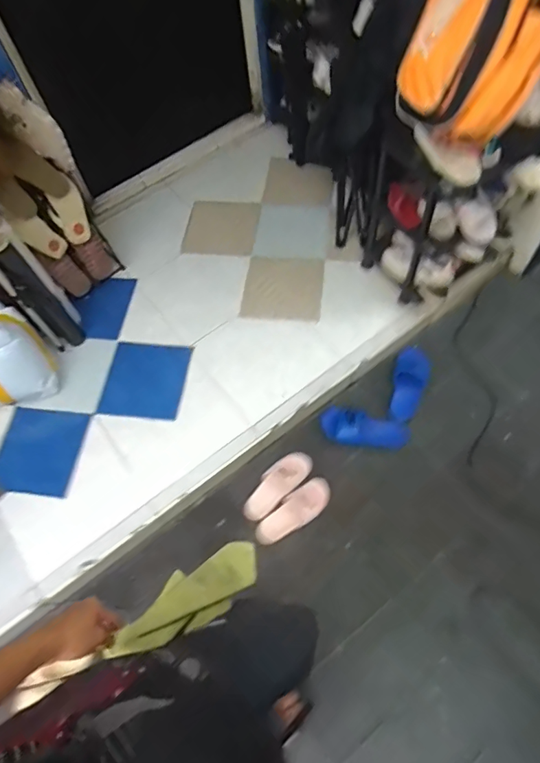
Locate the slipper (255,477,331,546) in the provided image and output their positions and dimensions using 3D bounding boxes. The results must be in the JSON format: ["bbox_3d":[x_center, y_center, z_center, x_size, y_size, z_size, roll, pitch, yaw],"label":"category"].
[{"bbox_3d":[0.076,0.414,1.478,0.269,0.087,0.099,-31,65,-11],"label":"slipper"}]

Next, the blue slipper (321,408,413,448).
[{"bbox_3d":[0.325,0.169,1.613,0.300,0.080,0.104,3,64,7],"label":"blue slipper"}]

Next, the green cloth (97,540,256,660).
[{"bbox_3d":[-0.154,0.417,0.912,0.122,0.487,0.080,35,104,19],"label":"green cloth"}]

